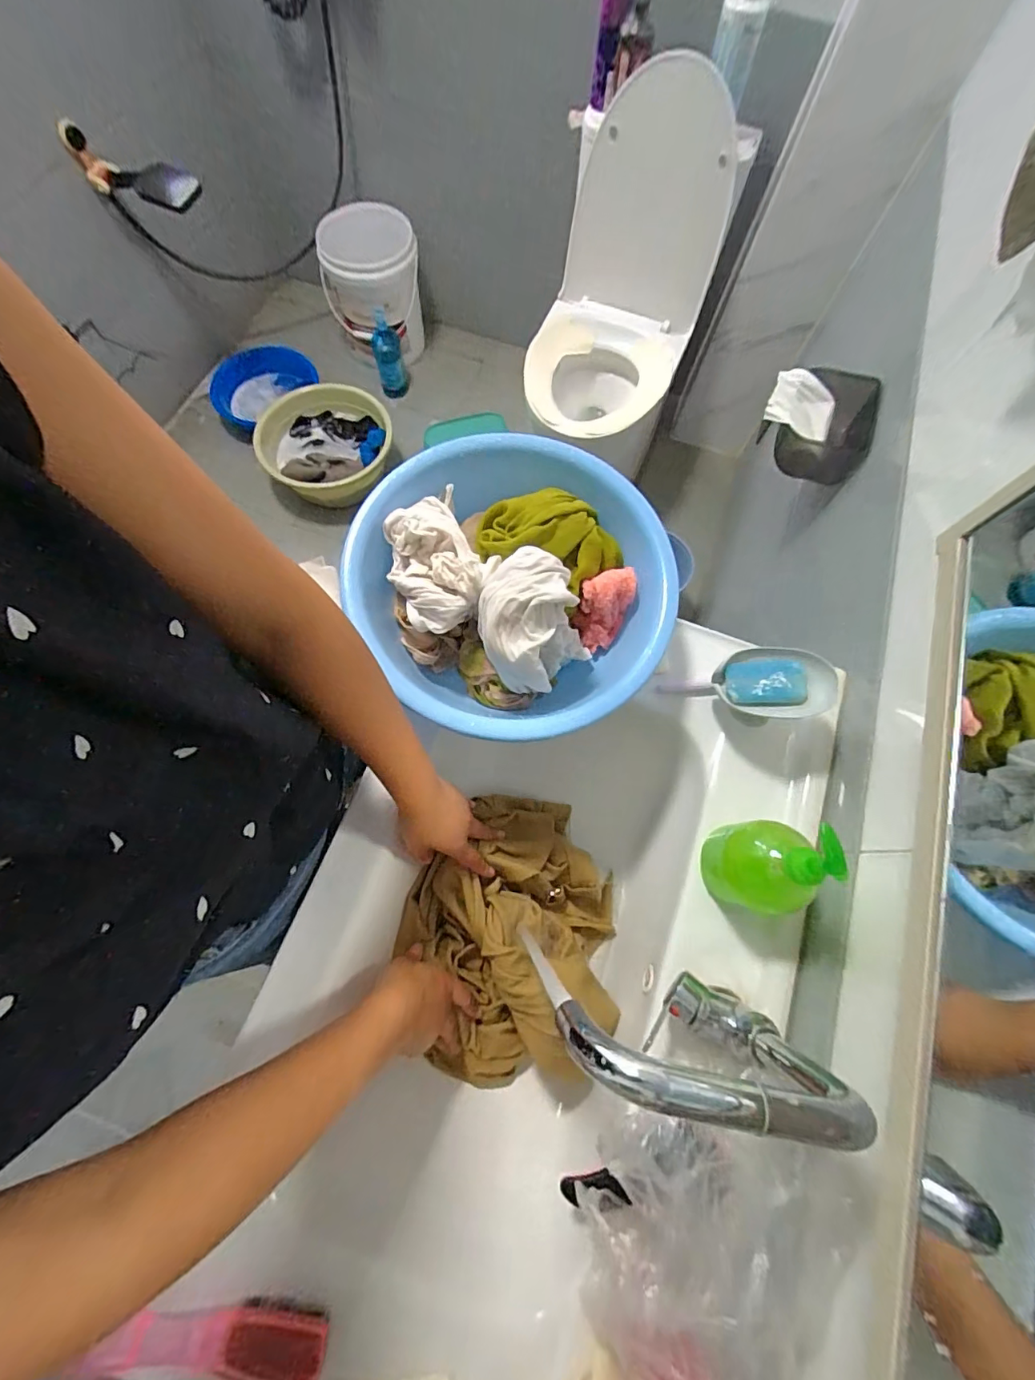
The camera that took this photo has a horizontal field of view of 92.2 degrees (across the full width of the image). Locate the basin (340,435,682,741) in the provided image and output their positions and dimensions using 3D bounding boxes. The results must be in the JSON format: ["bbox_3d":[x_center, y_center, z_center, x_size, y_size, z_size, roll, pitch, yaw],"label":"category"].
[{"bbox_3d":[-0.004,-0.111,0.547,0.314,0.140,0.331,1,71,-2],"label":"basin"}]

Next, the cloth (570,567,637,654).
[{"bbox_3d":[0.100,-0.097,0.576,0.056,0.067,0.080,29,73,8],"label":"cloth"}]

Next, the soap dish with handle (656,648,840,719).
[{"bbox_3d":[0.254,-0.005,0.561,0.176,0.035,0.076,-1,67,33],"label":"soap dish with handle"}]

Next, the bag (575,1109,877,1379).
[{"bbox_3d":[0.143,0.404,0.371,0.178,0.114,0.141,2,71,-1],"label":"bag"}]

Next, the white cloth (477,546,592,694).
[{"bbox_3d":[0.009,-0.067,0.519,0.119,0.122,0.106,38,74,10],"label":"white cloth"}]

